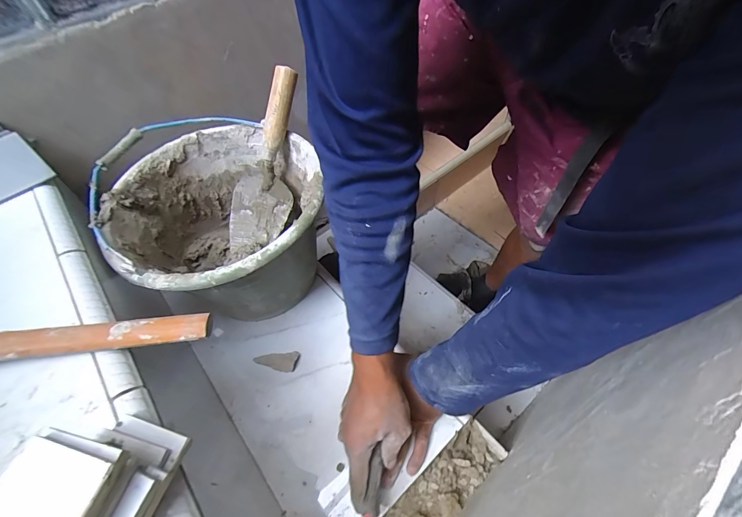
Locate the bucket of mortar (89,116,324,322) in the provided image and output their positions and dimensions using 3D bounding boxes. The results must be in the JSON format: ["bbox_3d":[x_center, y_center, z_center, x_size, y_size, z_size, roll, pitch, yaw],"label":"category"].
[{"bbox_3d":[-0.215,-0.035,0.541,0.293,0.242,0.298,-3,53,3],"label":"bucket of mortar"}]

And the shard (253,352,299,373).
[{"bbox_3d":[-0.148,0.162,0.530,0.069,0.007,0.029,-5,53,2],"label":"shard"}]

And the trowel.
[{"bbox_3d":[-0.164,-0.148,0.537,0.084,0.280,0.079,22,18,20],"label":"trowel"}]

